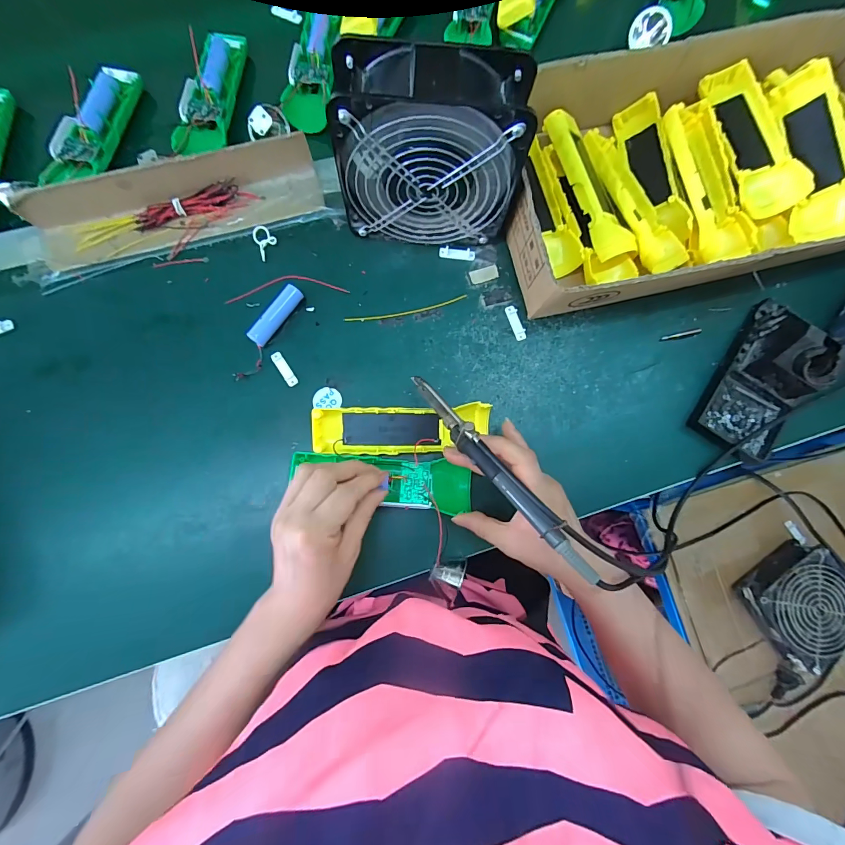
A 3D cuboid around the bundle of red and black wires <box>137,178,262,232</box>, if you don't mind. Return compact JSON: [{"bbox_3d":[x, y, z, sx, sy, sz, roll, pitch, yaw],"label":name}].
[{"bbox_3d":[-0.229,-0.221,0.387,0.116,0.016,0.022,-18,81,-6],"label":"bundle of red and black wires"}]

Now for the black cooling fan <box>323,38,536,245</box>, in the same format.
[{"bbox_3d":[0.006,-0.227,0.335,0.151,0.148,0.067,2,80,-2],"label":"black cooling fan"}]

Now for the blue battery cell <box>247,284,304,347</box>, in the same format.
[{"bbox_3d":[-0.142,-0.104,0.373,0.017,0.016,0.066,36,80,4],"label":"blue battery cell"}]

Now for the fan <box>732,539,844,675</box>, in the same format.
[{"bbox_3d":[0.508,0.242,0.511,0.124,0.052,0.142,-33,83,-8],"label":"fan"}]

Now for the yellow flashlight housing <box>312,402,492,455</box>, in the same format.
[{"bbox_3d":[-0.019,0.007,0.357,0.163,0.021,0.043,-3,83,-2],"label":"yellow flashlight housing"}]

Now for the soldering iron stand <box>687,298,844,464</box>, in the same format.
[{"bbox_3d":[0.338,-0.044,0.357,0.079,0.069,0.155,37,81,4],"label":"soldering iron stand"}]

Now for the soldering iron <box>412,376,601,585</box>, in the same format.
[{"bbox_3d":[0.053,0.035,0.292,0.014,0.021,0.195,-38,68,-6],"label":"soldering iron"}]

